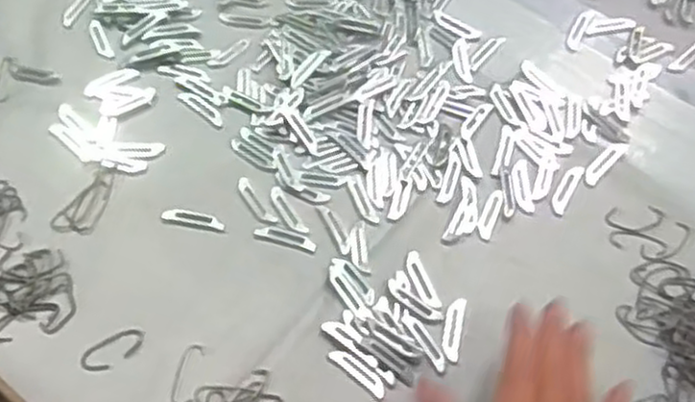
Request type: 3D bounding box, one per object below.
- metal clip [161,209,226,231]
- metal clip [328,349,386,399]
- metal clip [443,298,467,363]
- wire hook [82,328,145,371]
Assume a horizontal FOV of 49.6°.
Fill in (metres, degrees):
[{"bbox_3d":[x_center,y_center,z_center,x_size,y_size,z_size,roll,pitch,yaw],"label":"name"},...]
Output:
[{"bbox_3d":[-0.103,0.012,0.507,0.043,0.004,0.011,12,63,6],"label":"metal clip"},{"bbox_3d":[0.006,0.104,0.458,0.041,0.004,0.010,36,68,17],"label":"metal clip"},{"bbox_3d":[0.067,0.080,0.472,0.011,0.004,0.041,11,63,6],"label":"metal clip"},{"bbox_3d":[-0.145,0.092,0.467,0.039,0.004,0.019,-24,65,-12],"label":"wire hook"}]

